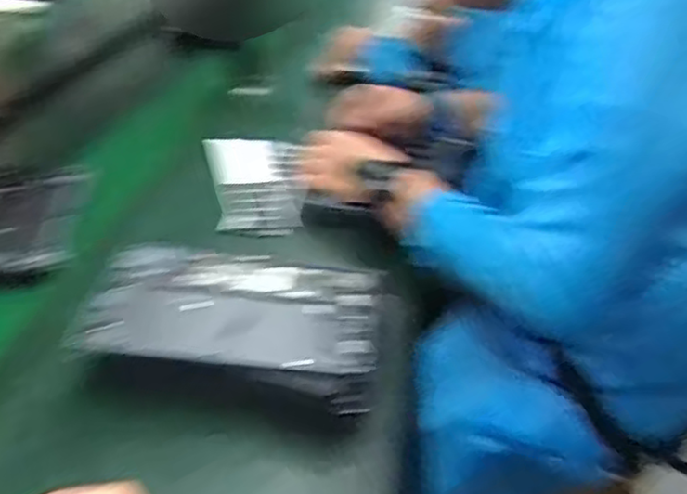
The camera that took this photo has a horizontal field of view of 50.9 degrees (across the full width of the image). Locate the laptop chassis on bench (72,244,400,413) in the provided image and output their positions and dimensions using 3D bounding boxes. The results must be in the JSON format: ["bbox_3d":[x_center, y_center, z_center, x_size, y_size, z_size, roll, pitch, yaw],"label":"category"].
[{"bbox_3d":[-0.102,0.070,0.712,0.277,0.042,0.189,6,32,7],"label":"laptop chassis on bench"}]

